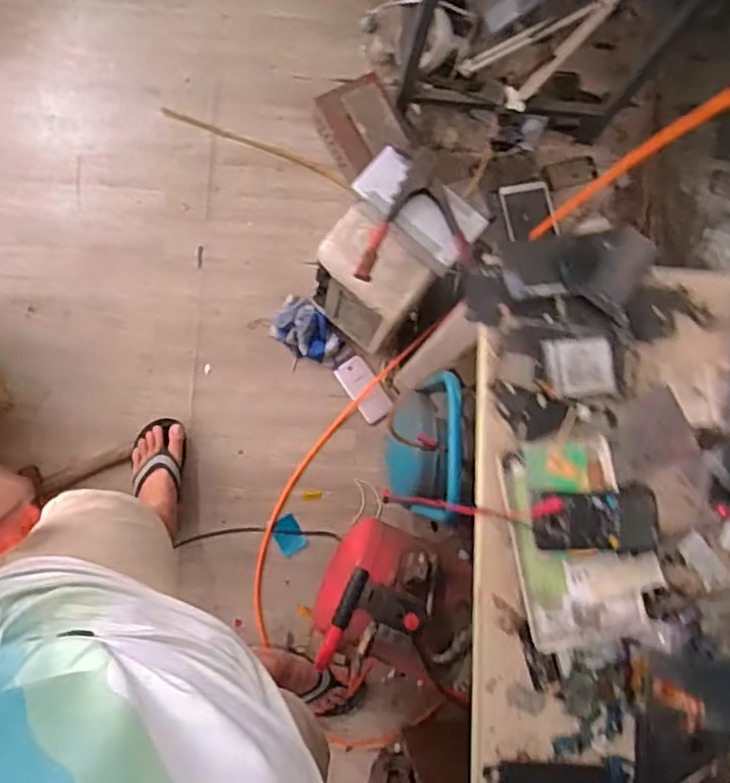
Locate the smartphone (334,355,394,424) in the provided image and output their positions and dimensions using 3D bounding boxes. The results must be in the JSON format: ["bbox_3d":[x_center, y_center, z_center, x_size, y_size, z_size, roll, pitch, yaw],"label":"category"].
[{"bbox_3d":[0.000,-0.005,1.457,0.071,0.007,0.149,-34,87,-1],"label":"smartphone"}]

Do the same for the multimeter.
[{"bbox_3d":[0.242,0.135,0.686,0.131,0.036,0.064,-2,83,-6],"label":"multimeter"}]

